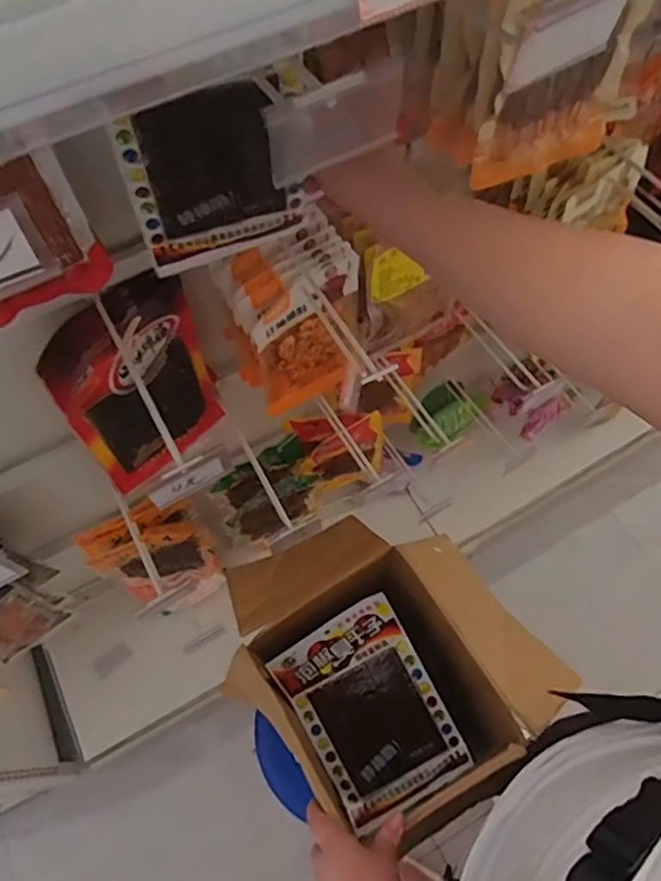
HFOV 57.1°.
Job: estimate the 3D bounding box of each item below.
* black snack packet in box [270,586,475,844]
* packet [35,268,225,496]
[{"bbox_3d":[0.050,0.337,0.758,0.165,0.025,0.239,-28,87,-1],"label":"black snack packet in box"},{"bbox_3d":[-0.233,-0.073,0.793,0.070,0.314,0.227,33,66,21],"label":"packet"}]

